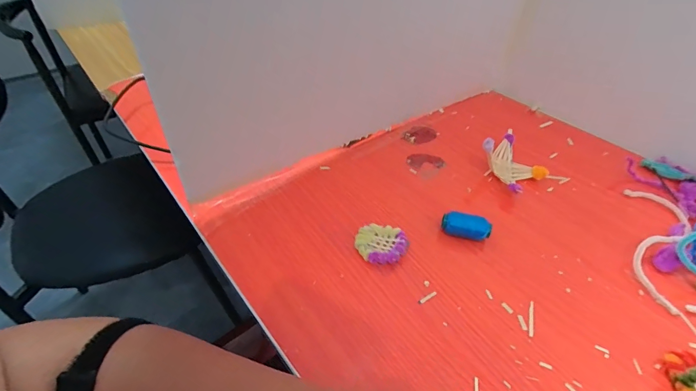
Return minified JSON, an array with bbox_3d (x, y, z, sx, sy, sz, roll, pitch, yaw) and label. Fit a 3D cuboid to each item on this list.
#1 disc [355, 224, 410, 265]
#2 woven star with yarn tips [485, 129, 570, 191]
[{"bbox_3d":[0.038,0.058,0.405,0.058,0.016,0.047,6,44,5],"label":"disc"},{"bbox_3d":[0.246,-0.048,0.503,0.104,0.038,0.094,-17,47,-18],"label":"woven star with yarn tips"}]

